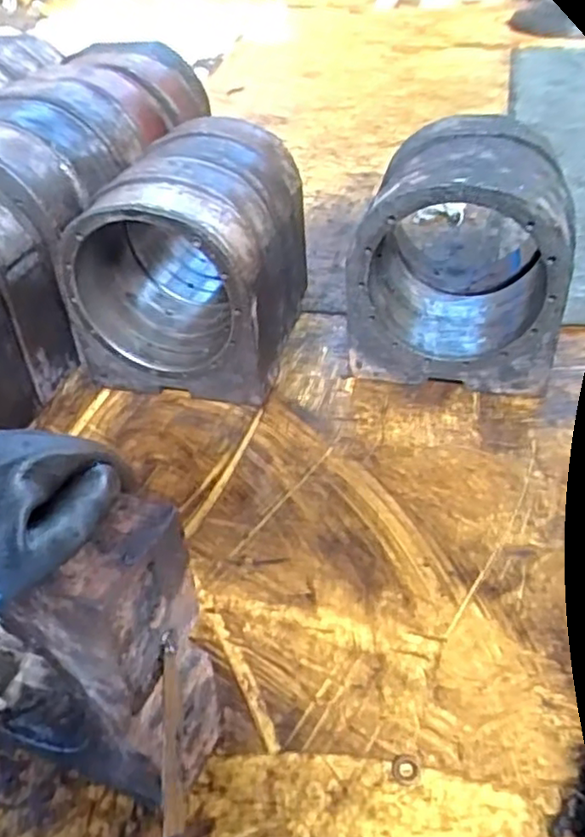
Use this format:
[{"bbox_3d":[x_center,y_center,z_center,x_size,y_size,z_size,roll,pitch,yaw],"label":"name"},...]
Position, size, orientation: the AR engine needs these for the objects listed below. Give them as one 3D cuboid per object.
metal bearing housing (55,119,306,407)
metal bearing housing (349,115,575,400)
[{"bbox_3d":[-0.126,-0.223,0.905,0.252,0.259,0.315,8,42,15],"label":"metal bearing housing"},{"bbox_3d":[0.217,-0.203,0.839,0.237,0.266,0.207,9,42,16],"label":"metal bearing housing"}]

